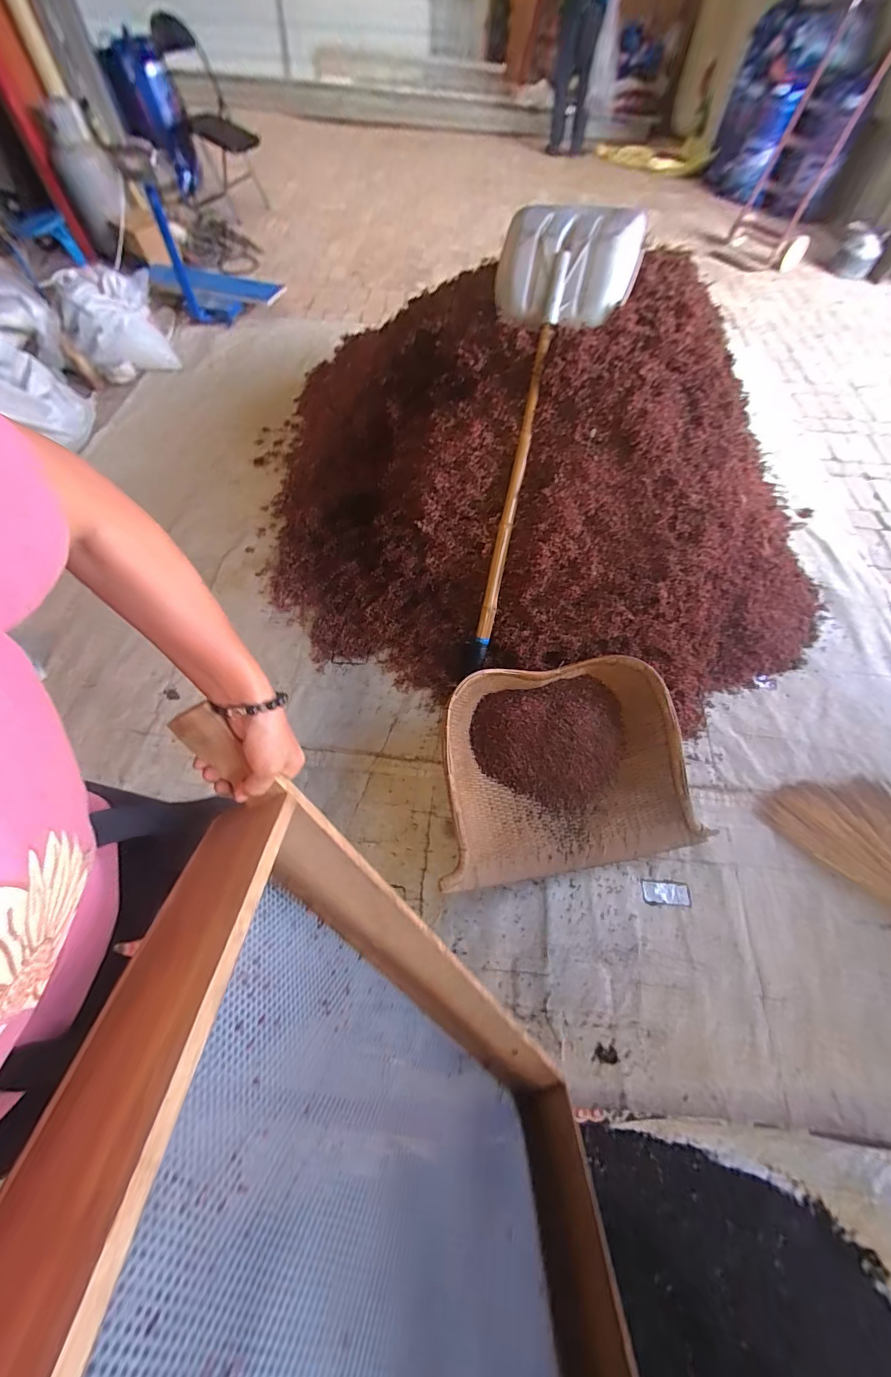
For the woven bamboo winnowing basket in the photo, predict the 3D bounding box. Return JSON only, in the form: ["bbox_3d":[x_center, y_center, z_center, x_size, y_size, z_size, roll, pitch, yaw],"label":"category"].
[{"bbox_3d":[0.312,0.205,1.208,0.661,0.196,0.528,-9,62,-6],"label":"woven bamboo winnowing basket"}]

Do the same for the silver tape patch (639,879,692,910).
[{"bbox_3d":[0.575,0.534,1.143,0.124,0.005,0.060,6,61,2],"label":"silver tape patch"}]

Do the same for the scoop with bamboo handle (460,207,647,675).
[{"bbox_3d":[0.208,-0.647,1.249,0.347,1.255,0.160,15,18,7],"label":"scoop with bamboo handle"}]

